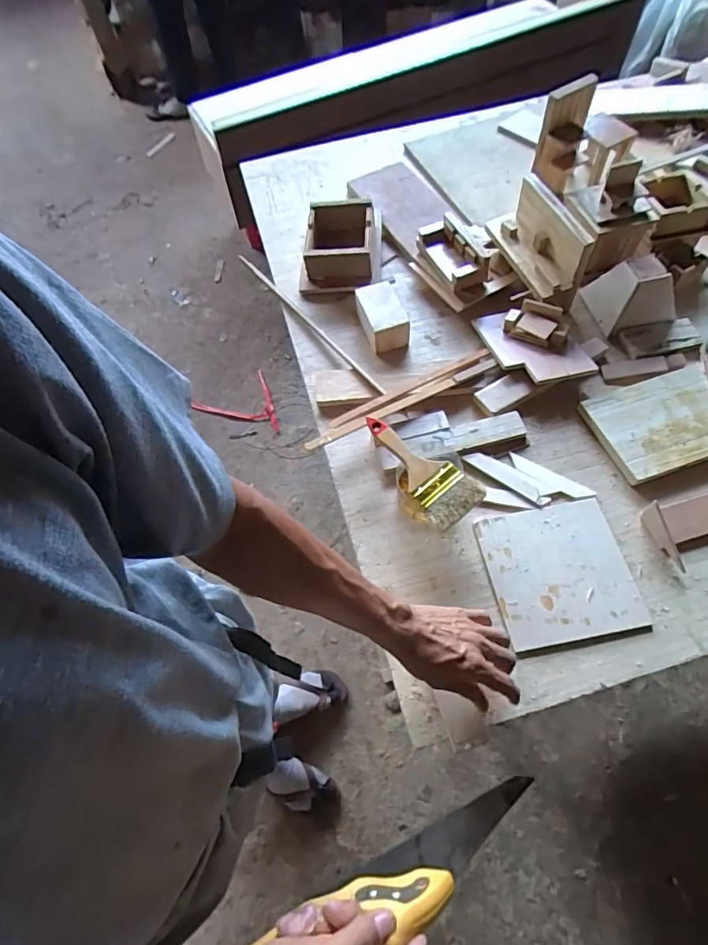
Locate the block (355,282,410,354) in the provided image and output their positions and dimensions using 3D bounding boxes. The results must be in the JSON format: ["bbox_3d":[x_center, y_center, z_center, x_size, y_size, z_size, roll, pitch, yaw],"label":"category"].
[{"bbox_3d":[0.047,-0.261,0.821,0.066,0.066,0.093,-18,62,-8],"label":"block"}]

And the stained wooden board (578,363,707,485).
[{"bbox_3d":[0.469,-0.079,0.720,0.231,0.019,0.145,-18,62,-8],"label":"stained wooden board"}]

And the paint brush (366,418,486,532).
[{"bbox_3d":[0.090,-0.012,0.648,0.077,0.015,0.181,-31,65,-14],"label":"paint brush"}]

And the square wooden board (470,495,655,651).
[{"bbox_3d":[0.264,0.126,0.631,0.176,0.005,0.172,-10,62,-4],"label":"square wooden board"}]

